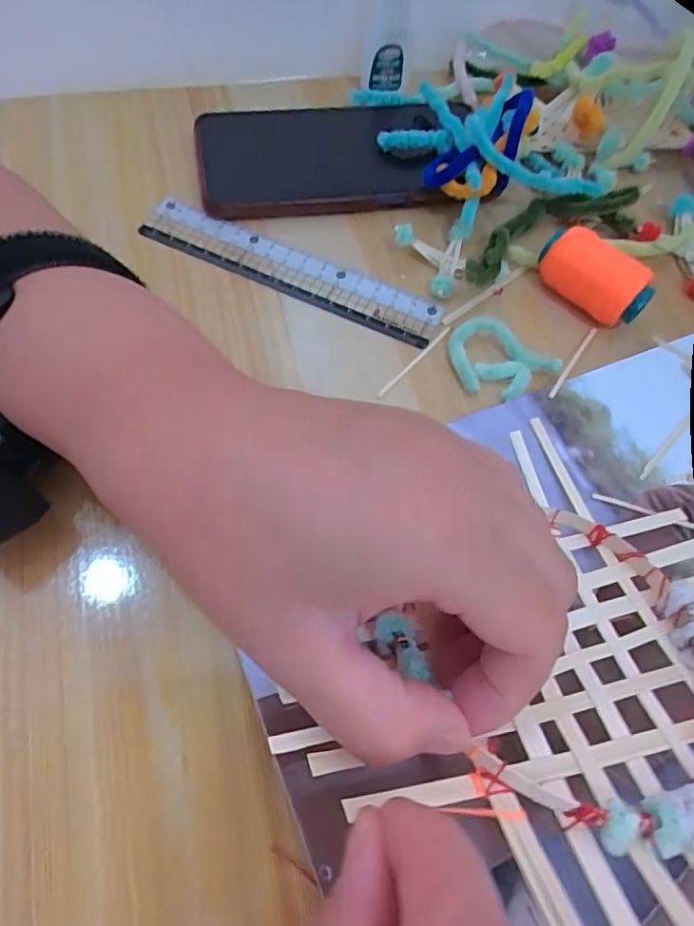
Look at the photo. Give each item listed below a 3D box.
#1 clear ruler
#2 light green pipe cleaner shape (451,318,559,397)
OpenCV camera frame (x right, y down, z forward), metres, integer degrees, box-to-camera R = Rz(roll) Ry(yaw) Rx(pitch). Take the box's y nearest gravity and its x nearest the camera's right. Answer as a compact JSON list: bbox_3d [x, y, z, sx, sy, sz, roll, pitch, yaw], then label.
[{"bbox_3d":[-0.028,-0.098,0.275,0.157,0.005,0.028,24,67,6],"label":"clear ruler"},{"bbox_3d":[0.068,-0.047,0.251,0.046,0.010,0.037,40,68,16],"label":"light green pipe cleaner shape"}]

